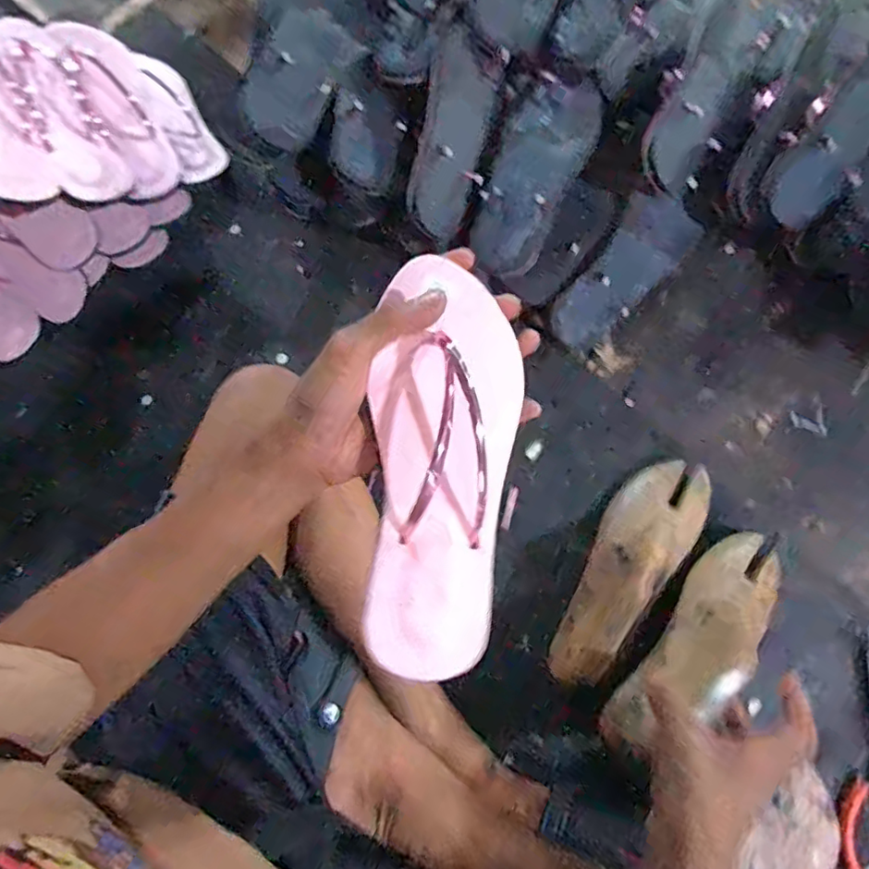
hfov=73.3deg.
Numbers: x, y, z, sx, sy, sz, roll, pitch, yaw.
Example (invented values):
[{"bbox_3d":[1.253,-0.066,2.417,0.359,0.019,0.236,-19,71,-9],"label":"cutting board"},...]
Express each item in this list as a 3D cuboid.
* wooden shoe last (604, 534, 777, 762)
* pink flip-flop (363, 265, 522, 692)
[{"bbox_3d":[0.228,0.166,0.484,0.236,0.068,0.073,-36,75,-30],"label":"wooden shoe last"},{"bbox_3d":[0.005,0.013,0.345,0.084,0.048,0.246,5,79,3],"label":"pink flip-flop"}]

